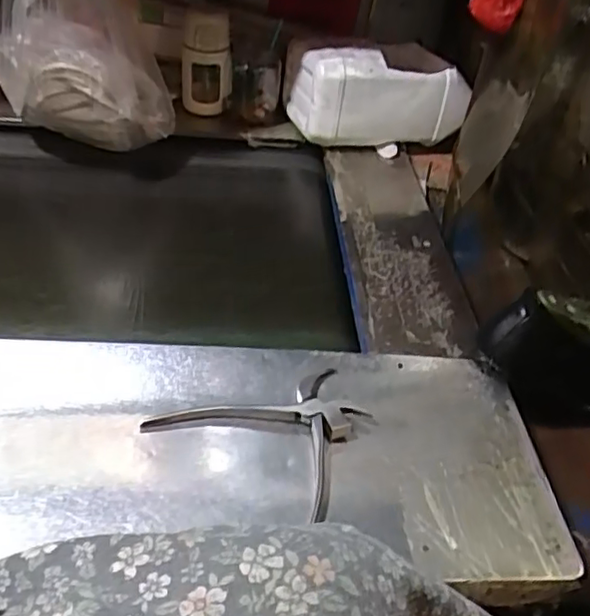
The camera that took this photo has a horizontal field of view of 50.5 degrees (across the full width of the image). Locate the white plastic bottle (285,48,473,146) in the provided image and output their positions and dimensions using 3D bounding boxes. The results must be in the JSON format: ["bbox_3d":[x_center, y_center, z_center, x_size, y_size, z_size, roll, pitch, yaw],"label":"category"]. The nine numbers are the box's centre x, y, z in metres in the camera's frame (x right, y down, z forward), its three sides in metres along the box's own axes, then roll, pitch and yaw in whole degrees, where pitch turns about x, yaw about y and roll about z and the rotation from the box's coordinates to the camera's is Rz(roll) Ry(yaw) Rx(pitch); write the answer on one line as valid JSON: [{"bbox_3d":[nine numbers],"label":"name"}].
[{"bbox_3d":[0.132,-0.316,0.943,0.260,0.117,0.089,-1,43,-9],"label":"white plastic bottle"}]

